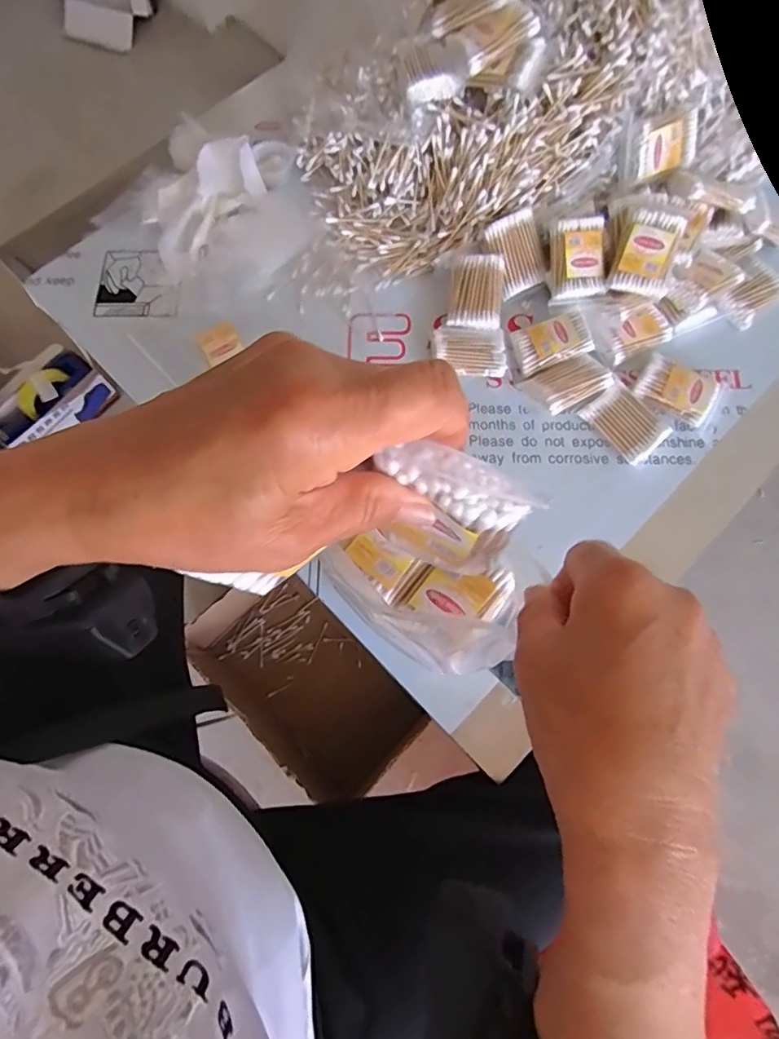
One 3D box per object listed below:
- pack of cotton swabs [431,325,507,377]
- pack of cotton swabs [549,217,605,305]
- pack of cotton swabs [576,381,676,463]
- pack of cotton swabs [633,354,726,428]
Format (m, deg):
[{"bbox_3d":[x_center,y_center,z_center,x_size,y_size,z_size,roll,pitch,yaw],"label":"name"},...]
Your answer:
[{"bbox_3d":[0.084,-0.176,0.546,0.072,0.022,0.049,1,73,0],"label":"pack of cotton swabs"},{"bbox_3d":[0.193,-0.262,0.530,0.056,0.021,0.077,-3,102,-3],"label":"pack of cotton swabs"},{"bbox_3d":[0.236,-0.097,0.518,0.051,0.014,0.076,-45,79,9],"label":"pack of cotton swabs"},{"bbox_3d":[0.298,-0.134,0.533,0.081,0.026,0.057,30,75,9],"label":"pack of cotton swabs"}]

